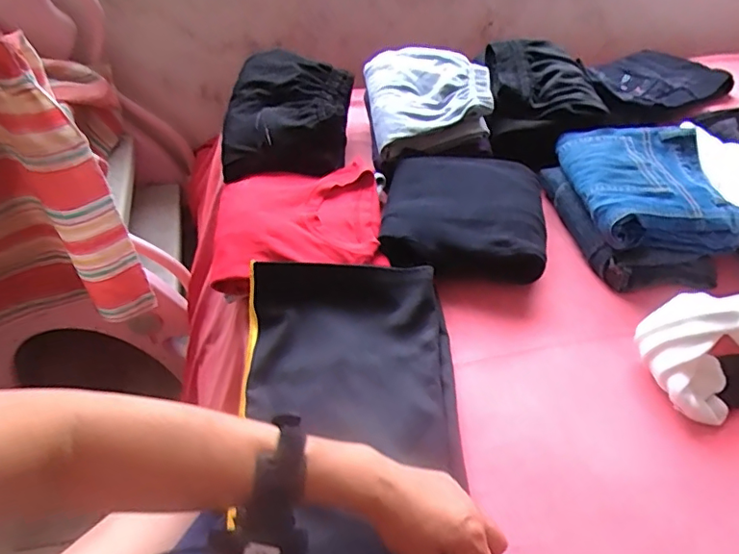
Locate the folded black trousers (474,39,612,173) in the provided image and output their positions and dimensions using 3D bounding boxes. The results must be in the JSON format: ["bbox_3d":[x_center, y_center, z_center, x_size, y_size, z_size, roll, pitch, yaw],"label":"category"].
[{"bbox_3d":[0.282,-0.296,0.921,0.186,0.096,0.254,7,46,4],"label":"folded black trousers"}]

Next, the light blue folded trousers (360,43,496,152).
[{"bbox_3d":[0.091,-0.293,0.878,0.184,0.071,0.201,-7,46,-10],"label":"light blue folded trousers"}]

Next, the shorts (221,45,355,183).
[{"bbox_3d":[-0.126,-0.254,0.856,0.187,0.102,0.233,2,46,-1],"label":"shorts"}]

